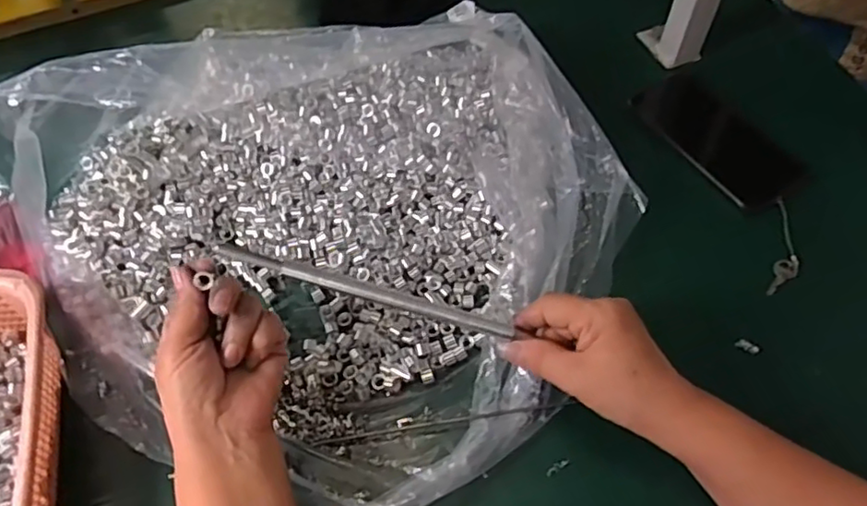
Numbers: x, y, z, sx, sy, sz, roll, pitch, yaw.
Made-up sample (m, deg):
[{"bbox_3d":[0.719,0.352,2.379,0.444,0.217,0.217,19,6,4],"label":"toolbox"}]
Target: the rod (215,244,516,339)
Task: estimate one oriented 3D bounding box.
[{"bbox_3d":[-0.041,0.027,0.407,0.202,0.008,0.008,18,58,-10],"label":"rod"}]

